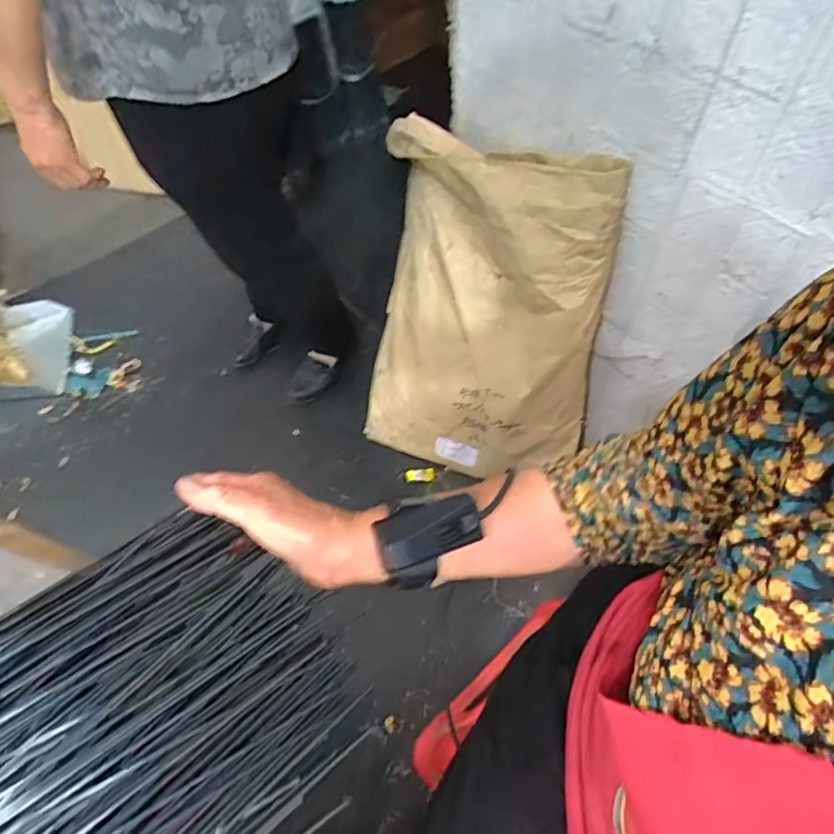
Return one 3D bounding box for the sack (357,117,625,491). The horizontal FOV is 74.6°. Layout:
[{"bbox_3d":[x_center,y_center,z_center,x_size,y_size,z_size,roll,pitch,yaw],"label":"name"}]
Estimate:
[{"bbox_3d":[0.095,-0.151,0.978,0.420,0.631,0.095,26,45,27],"label":"sack"}]

